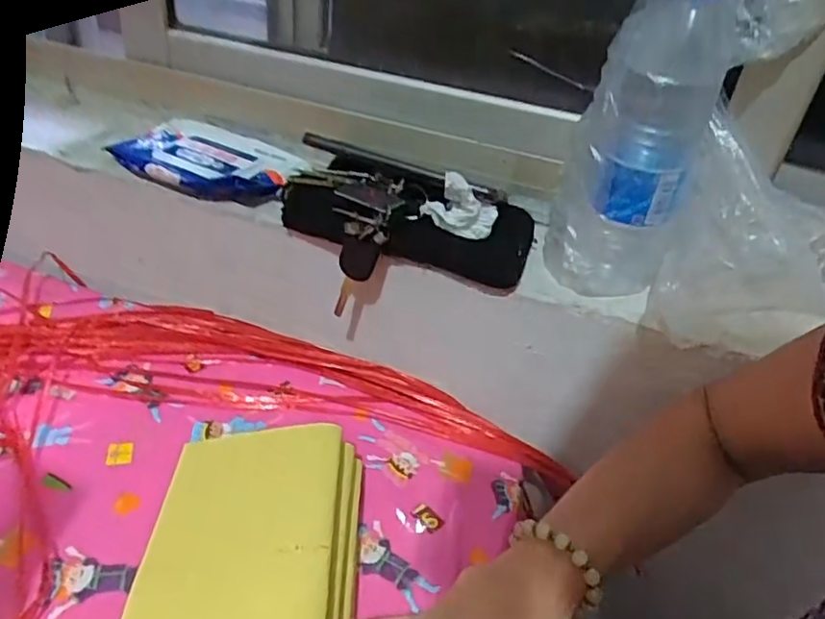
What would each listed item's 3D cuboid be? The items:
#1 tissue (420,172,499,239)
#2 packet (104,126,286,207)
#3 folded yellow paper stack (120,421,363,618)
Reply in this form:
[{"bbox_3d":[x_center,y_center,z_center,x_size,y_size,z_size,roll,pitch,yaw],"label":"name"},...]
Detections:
[{"bbox_3d":[0.037,-0.084,0.479,0.059,0.049,0.019,12,36,7],"label":"tissue"},{"bbox_3d":[-0.190,-0.130,0.556,0.162,0.025,0.072,19,38,18],"label":"packet"},{"bbox_3d":[-0.099,0.154,0.379,0.124,0.063,0.166,3,36,-3],"label":"folded yellow paper stack"}]

